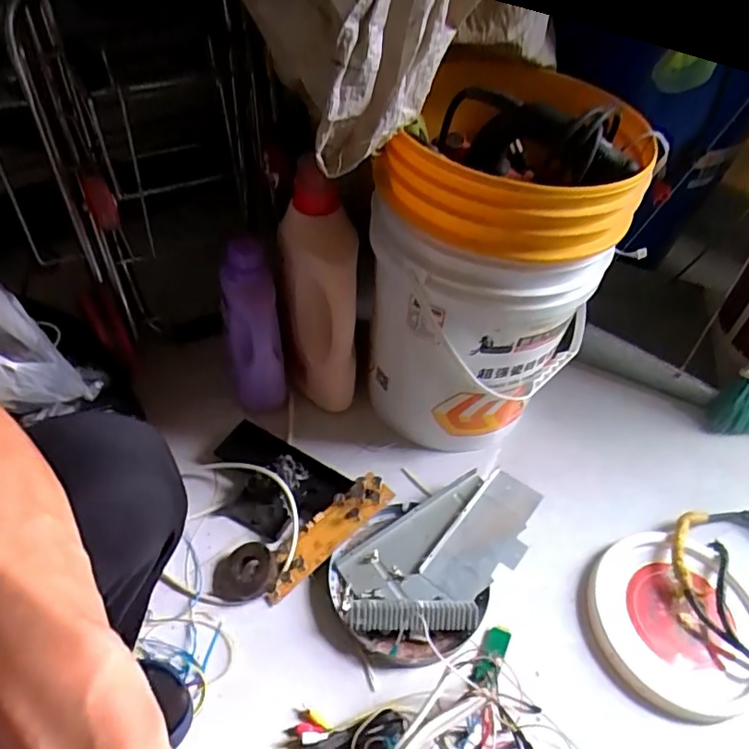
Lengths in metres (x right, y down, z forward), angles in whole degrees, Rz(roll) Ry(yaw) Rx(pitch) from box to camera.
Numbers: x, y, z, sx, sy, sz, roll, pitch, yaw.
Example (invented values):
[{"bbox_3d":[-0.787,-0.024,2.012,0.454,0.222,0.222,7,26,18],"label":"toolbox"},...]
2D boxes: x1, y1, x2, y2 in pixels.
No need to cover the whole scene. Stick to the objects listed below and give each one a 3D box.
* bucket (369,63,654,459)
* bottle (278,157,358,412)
[{"bbox_3d":[0.141,-0.125,0.797,0.292,0.459,0.271,10,48,4],"label":"bucket"},{"bbox_3d":[-0.081,-0.106,0.845,0.080,0.340,0.137,-17,52,-19],"label":"bottle"}]

